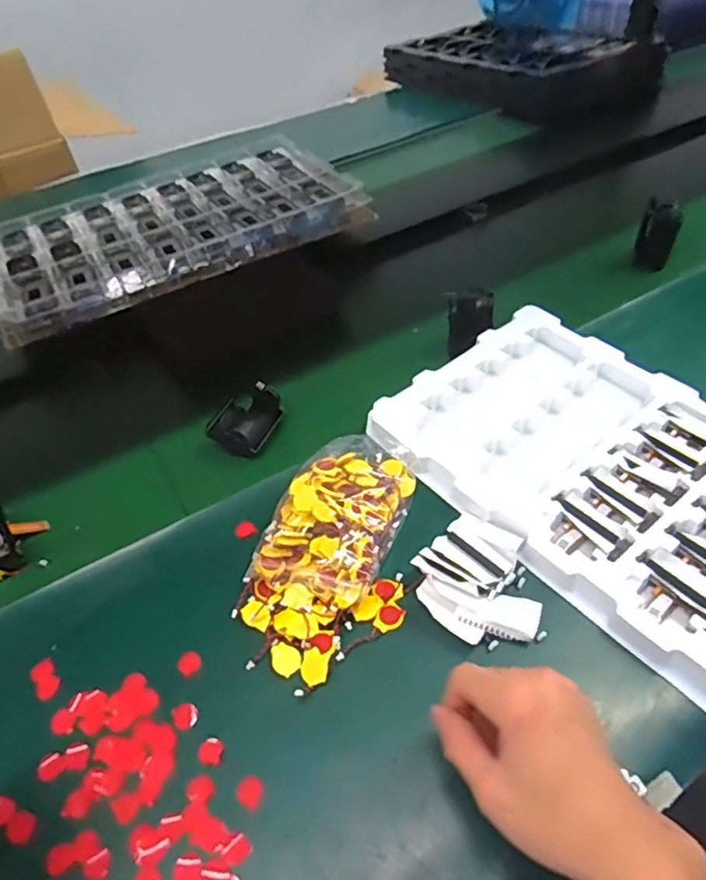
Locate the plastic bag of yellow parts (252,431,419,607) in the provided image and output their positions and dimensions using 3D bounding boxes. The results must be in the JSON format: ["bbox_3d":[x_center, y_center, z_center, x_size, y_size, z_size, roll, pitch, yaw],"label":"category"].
[{"bbox_3d":[-0.012,0.062,0.493,0.092,0.033,0.144,13,50,18],"label":"plastic bag of yellow parts"}]

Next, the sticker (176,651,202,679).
[{"bbox_3d":[-0.119,0.163,0.437,0.017,0.004,0.018,-36,53,-24],"label":"sticker"}]

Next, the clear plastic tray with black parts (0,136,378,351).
[{"bbox_3d":[-0.260,-0.311,0.851,0.503,0.035,0.314,-26,50,-17],"label":"clear plastic tray with black parts"}]

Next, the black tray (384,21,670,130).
[{"bbox_3d":[0.358,-0.829,1.339,0.317,0.107,0.559,-31,49,-22],"label":"black tray"}]

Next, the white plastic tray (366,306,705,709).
[{"bbox_3d":[0.239,0.041,0.506,0.252,0.031,0.428,-36,53,-24],"label":"white plastic tray"}]

